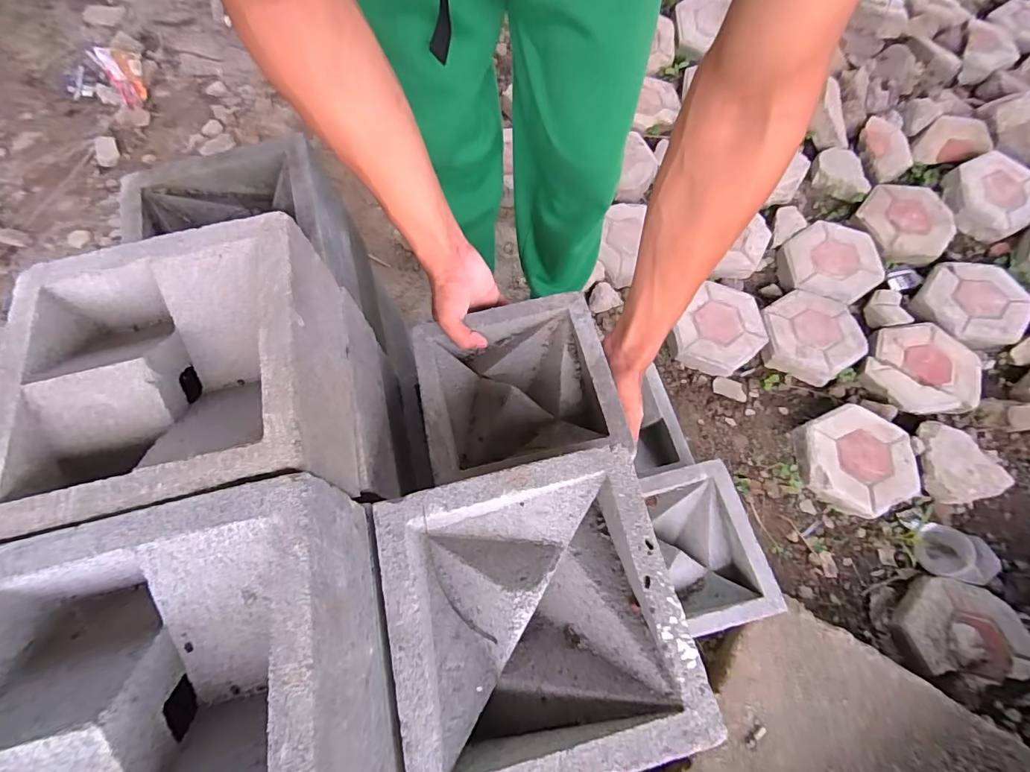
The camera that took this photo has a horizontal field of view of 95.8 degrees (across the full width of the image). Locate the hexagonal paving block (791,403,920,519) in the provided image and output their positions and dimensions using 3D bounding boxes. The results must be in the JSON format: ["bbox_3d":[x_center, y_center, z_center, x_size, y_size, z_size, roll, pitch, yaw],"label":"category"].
[{"bbox_3d":[0.670,0.146,0.922,0.213,0.057,0.201,-22,70,-7],"label":"hexagonal paving block"}]

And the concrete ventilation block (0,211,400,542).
[{"bbox_3d":[-0.236,-0.001,0.355,0.194,0.121,0.196,-13,69,-4],"label":"concrete ventilation block"}]

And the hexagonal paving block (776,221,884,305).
[{"bbox_3d":[0.730,-0.284,1.082,0.211,0.049,0.204,-37,73,-12],"label":"hexagonal paving block"}]

